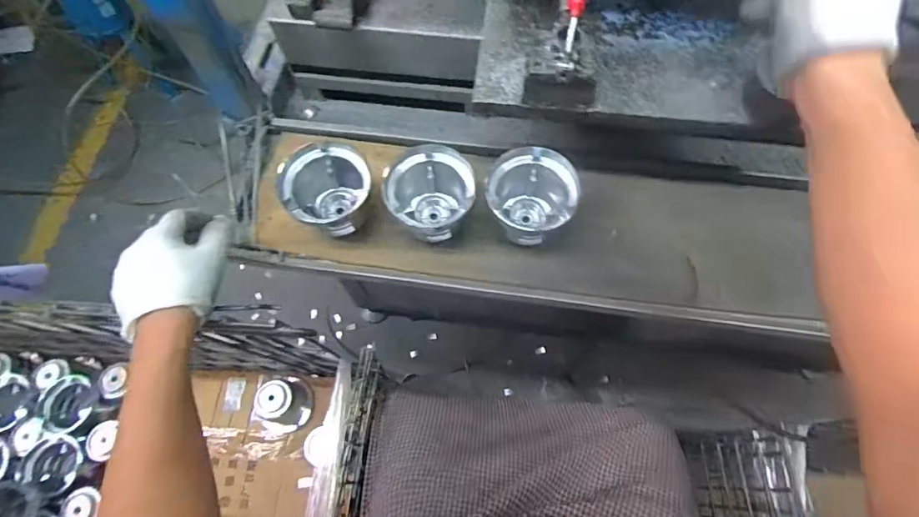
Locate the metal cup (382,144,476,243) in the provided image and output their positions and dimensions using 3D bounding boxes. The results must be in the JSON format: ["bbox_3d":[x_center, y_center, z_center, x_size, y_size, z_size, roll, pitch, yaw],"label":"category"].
[{"bbox_3d":[-0.033,-0.066,0.521,0.090,0.079,0.082,0,65,0],"label":"metal cup"}]

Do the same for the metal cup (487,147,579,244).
[{"bbox_3d":[0.074,-0.060,0.515,0.092,0.086,0.084,0,65,0],"label":"metal cup"}]

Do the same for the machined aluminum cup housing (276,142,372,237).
[{"bbox_3d":[-0.141,-0.069,0.530,0.093,0.076,0.085,0,65,0],"label":"machined aluminum cup housing"}]

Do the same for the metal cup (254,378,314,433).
[{"bbox_3d":[-0.305,0.254,0.834,0.081,0.092,0.075,0,65,0],"label":"metal cup"}]

